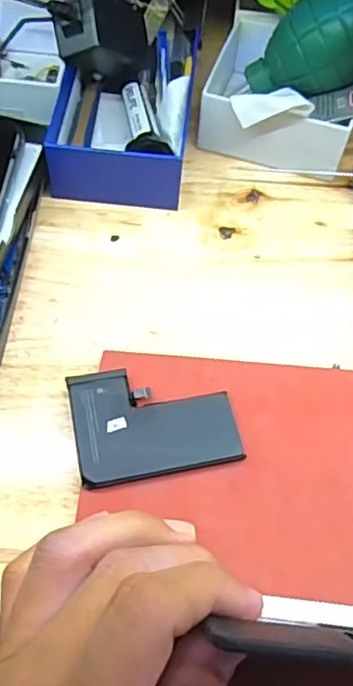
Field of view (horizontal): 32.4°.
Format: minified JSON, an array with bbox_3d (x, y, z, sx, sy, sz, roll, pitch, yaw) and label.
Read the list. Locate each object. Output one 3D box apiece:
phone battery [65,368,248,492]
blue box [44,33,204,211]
[{"bbox_3d":[-0.011,0.035,0.295,0.076,0.007,0.058,-10,62,-9],"label":"phone battery"},{"bbox_3d":[-0.031,-0.163,0.408,0.087,0.040,0.164,4,57,-1],"label":"blue box"}]

